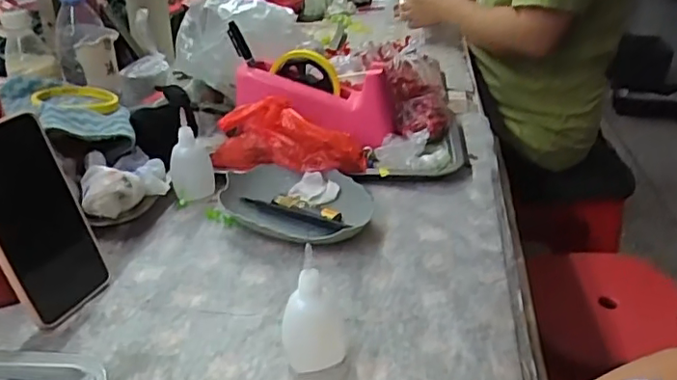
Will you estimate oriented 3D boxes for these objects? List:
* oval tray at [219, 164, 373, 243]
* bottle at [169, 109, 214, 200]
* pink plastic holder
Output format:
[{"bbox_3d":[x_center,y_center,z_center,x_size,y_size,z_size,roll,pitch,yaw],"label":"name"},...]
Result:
[{"bbox_3d":[-0.049,0.014,0.599,0.163,0.030,0.105,11,31,21],"label":"oval tray"},{"bbox_3d":[-0.166,-0.037,0.642,0.045,0.086,0.049,-8,30,-12],"label":"bottle"},{"bbox_3d":[-0.029,-0.114,0.710,0.205,0.093,0.077,14,30,0],"label":"pink plastic holder"}]

